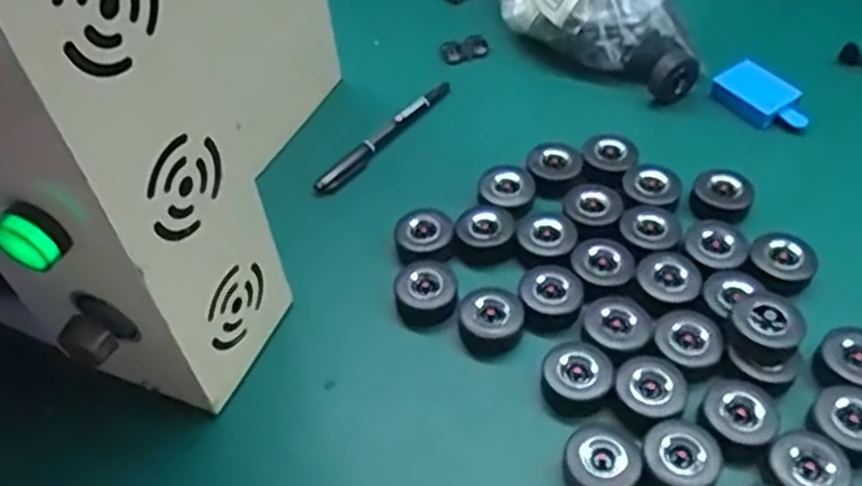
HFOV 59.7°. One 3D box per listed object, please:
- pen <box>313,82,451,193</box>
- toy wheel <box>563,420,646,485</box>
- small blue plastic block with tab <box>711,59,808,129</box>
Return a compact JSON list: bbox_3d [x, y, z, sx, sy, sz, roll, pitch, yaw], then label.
[{"bbox_3d":[-0.034,-0.081,0.550,0.012,0.009,0.138,30,60,27],"label":"pen"},{"bbox_3d":[0.089,0.111,0.381,0.041,0.025,0.037,-32,55,-19],"label":"toy wheel"},{"bbox_3d":[0.244,-0.107,0.550,0.034,0.017,0.067,-29,54,-17],"label":"small blue plastic block with tab"}]

